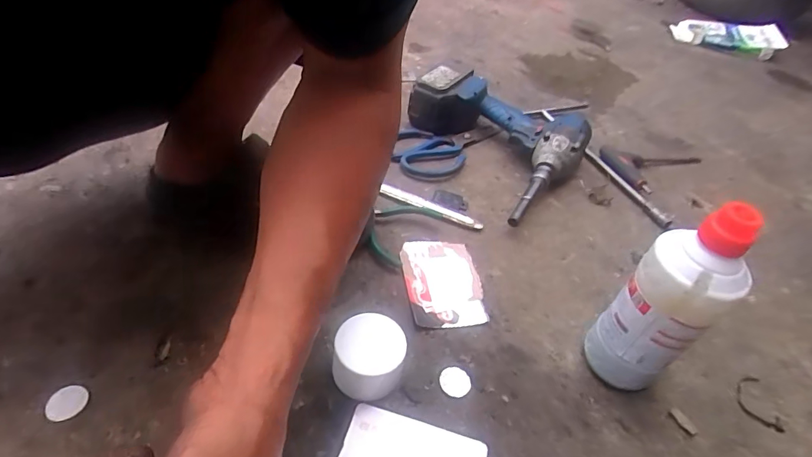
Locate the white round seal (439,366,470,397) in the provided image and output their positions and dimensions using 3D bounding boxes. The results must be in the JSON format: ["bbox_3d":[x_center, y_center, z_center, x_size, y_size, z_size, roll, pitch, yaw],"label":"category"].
[{"bbox_3d":[0.043,0.134,0.402,0.026,0.004,0.026,4,42,-4],"label":"white round seal"}]

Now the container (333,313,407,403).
[{"bbox_3d":[-0.030,0.103,0.380,0.058,0.050,0.056,0,42,-8],"label":"container"}]

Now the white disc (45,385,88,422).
[{"bbox_3d":[-0.257,0.133,0.350,0.025,0.004,0.028,22,44,16],"label":"white disc"}]

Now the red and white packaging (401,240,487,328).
[{"bbox_3d":[0.037,0.055,0.477,0.075,0.011,0.107,-3,43,-11],"label":"red and white packaging"}]

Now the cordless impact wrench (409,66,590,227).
[{"bbox_3d":[0.107,-0.132,0.644,0.251,0.078,0.230,33,48,26],"label":"cordless impact wrench"}]

